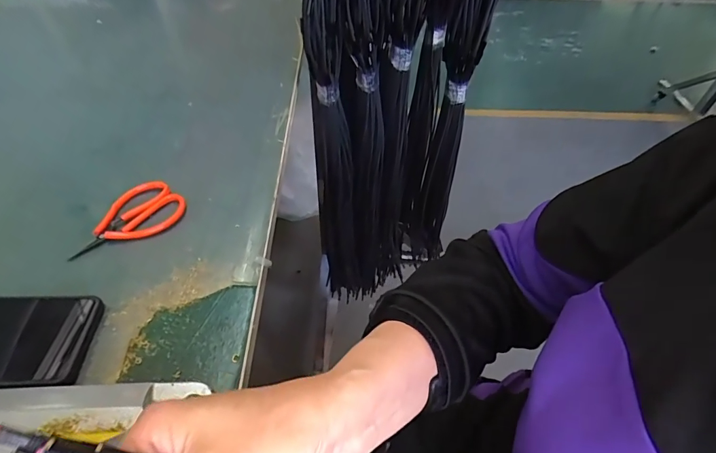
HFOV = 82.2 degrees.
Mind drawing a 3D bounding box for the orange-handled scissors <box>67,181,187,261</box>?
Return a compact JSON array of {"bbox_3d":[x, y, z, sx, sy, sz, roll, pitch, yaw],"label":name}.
[{"bbox_3d":[-0.233,-0.008,0.417,0.111,0.018,0.061,-30,57,-27],"label":"orange-handled scissors"}]

